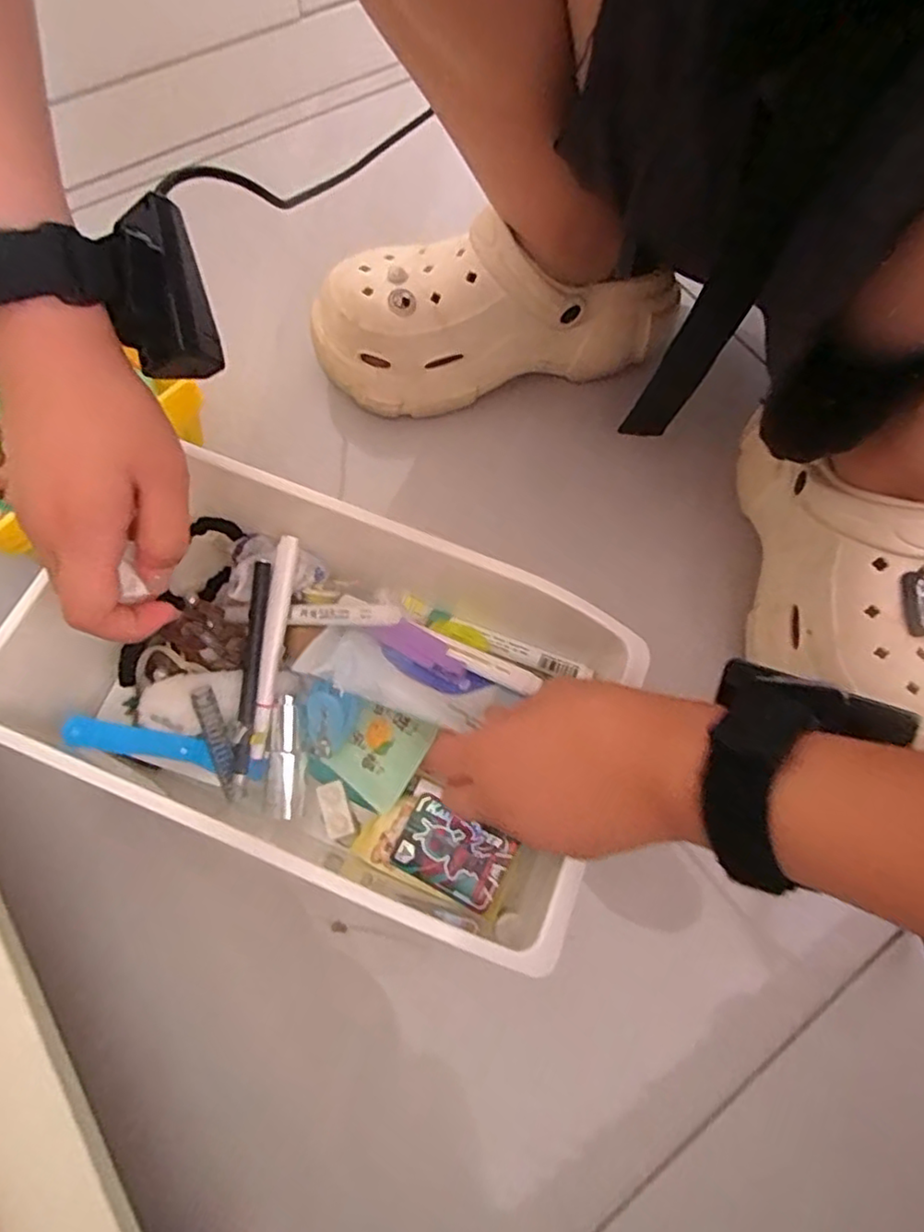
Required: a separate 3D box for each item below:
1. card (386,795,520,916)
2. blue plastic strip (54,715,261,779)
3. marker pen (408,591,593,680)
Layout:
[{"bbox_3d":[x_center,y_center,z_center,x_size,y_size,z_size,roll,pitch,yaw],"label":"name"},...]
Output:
[{"bbox_3d":[-0.005,0.128,0.340,0.059,0.004,0.041,27,72,9],"label":"card"},{"bbox_3d":[-0.156,0.070,0.334,0.098,0.016,0.017,20,66,-27],"label":"blue plastic strip"},{"bbox_3d":[0.017,0.016,0.364,0.115,0.011,0.016,23,70,6],"label":"marker pen"}]

